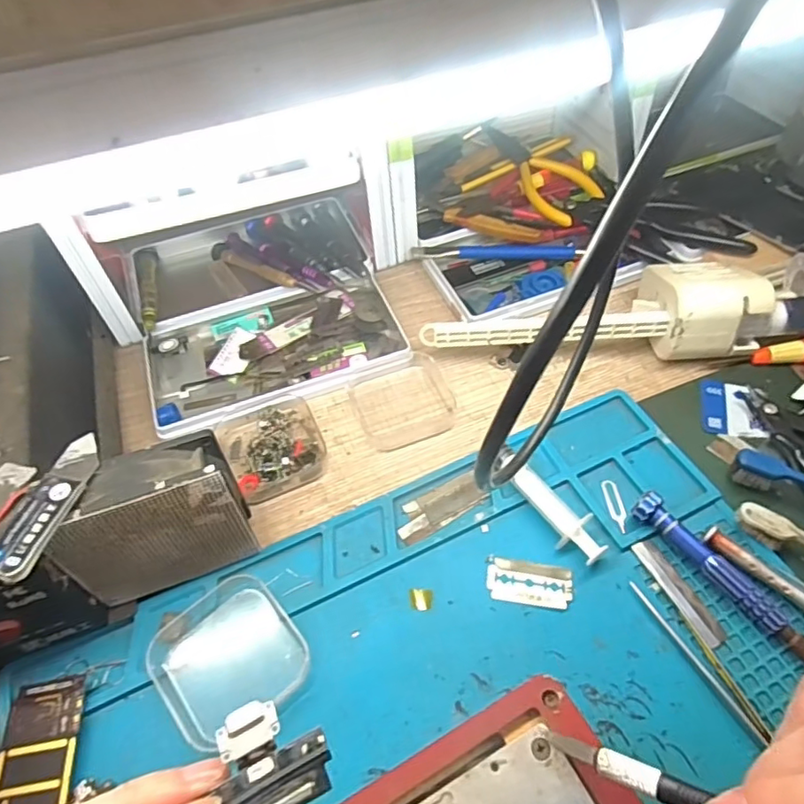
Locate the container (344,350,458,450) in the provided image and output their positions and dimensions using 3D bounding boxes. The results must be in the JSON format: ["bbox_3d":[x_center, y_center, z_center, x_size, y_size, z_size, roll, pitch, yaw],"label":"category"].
[{"bbox_3d":[0.000,-0.003,0.375,0.063,0.013,0.064,-18,53,-9],"label":"container"}]

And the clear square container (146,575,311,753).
[{"bbox_3d":[-0.086,0.122,0.275,0.063,0.010,0.065,-32,56,-19],"label":"clear square container"}]

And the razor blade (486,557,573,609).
[{"bbox_3d":[0.066,0.093,0.293,0.042,0.004,0.022,6,53,9],"label":"razor blade"}]

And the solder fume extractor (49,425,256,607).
[{"bbox_3d":[-0.118,0.061,0.277,0.080,0.086,0.029,-20,53,-11],"label":"solder fume extractor"}]

